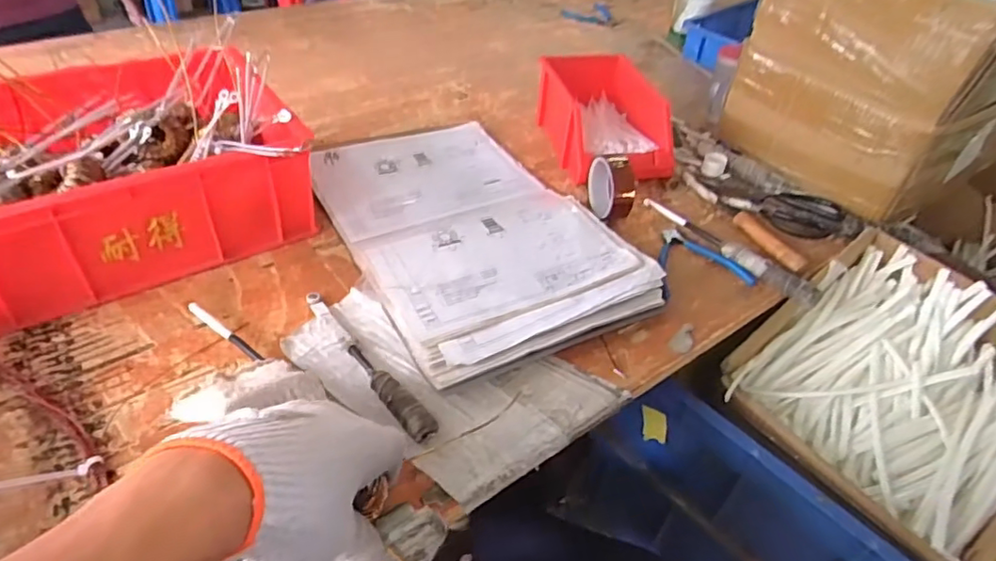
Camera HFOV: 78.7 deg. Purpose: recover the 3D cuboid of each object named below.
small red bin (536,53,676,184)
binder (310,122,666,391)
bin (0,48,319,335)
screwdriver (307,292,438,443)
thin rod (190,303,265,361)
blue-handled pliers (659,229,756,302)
[{"bbox_3d":[0.163,-0.264,0.987,0.154,0.111,0.268,-4,44,-12],"label":"small red bin"},{"bbox_3d":[-0.044,-0.084,0.815,0.313,0.034,0.472,-18,49,-25],"label":"binder"},{"bbox_3d":[-0.457,-0.130,0.728,0.392,0.149,0.277,-21,50,-27],"label":"bin"},{"bbox_3d":[-0.141,0.081,0.628,0.024,0.027,0.237,-27,53,-31],"label":"screwdriver"},{"bbox_3d":[-0.293,0.056,0.653,0.125,0.014,0.011,29,47,22],"label":"thin rod"},{"bbox_3d":[0.251,-0.031,0.809,0.144,0.024,0.127,-12,46,-19],"label":"blue-handled pliers"}]

